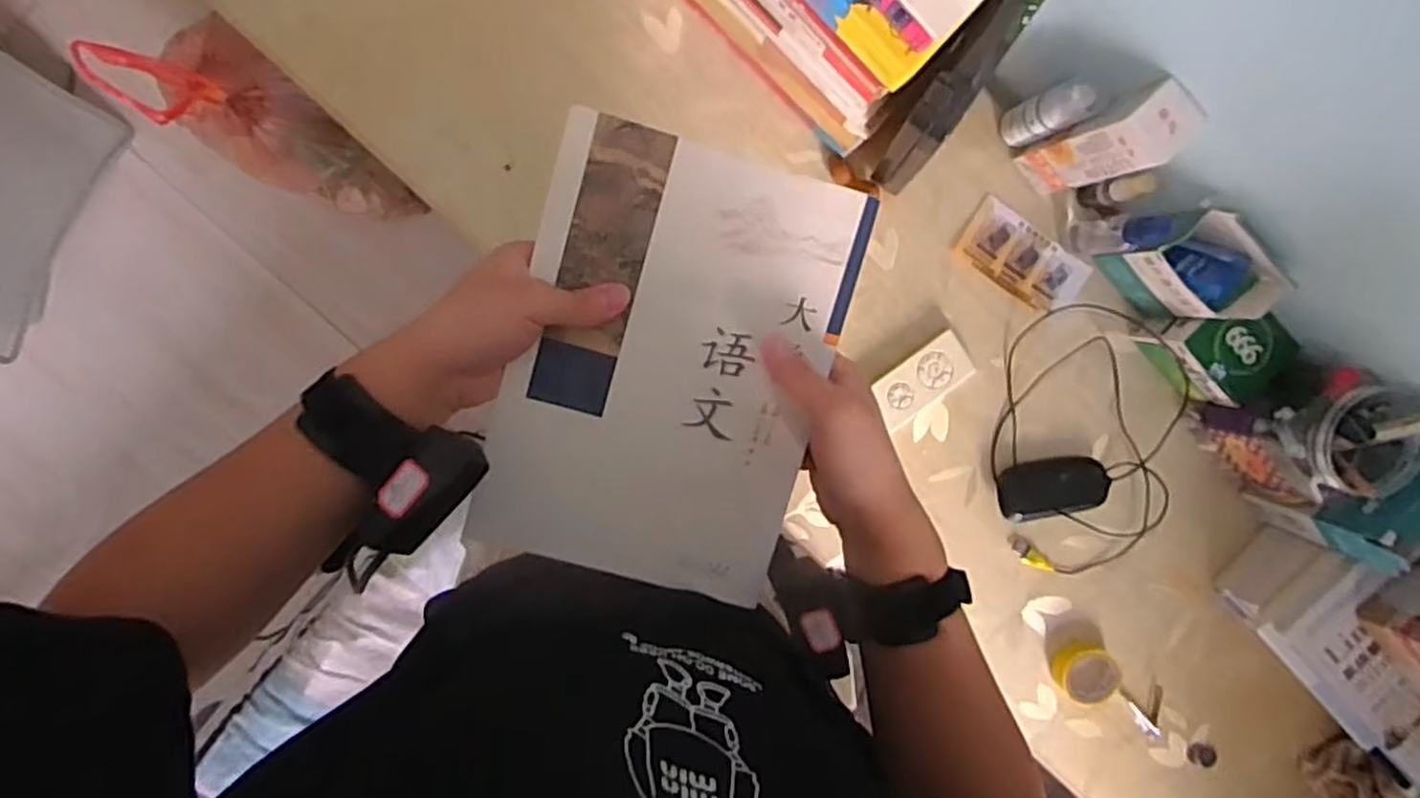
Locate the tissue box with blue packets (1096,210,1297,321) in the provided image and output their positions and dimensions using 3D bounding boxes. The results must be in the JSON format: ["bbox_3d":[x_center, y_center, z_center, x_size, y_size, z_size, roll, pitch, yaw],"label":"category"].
[{"bbox_3d":[0.415,-0.115,0.673,0.101,0.128,0.056,43,93,-9],"label":"tissue box with blue packets"}]

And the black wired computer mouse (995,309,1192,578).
[{"bbox_3d":[0.368,0.047,0.737,0.173,0.051,0.261,7,98,-5],"label":"black wired computer mouse"}]

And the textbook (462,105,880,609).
[{"bbox_3d":[-0.023,-0.016,0.449,0.177,0.007,0.254,14,97,-6],"label":"textbook"}]

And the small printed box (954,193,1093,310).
[{"bbox_3d":[0.297,-0.132,0.730,0.127,0.008,0.063,32,95,-8],"label":"small printed box"}]

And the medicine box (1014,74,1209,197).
[{"bbox_3d":[0.317,-0.204,0.622,0.047,0.191,0.047,-41,99,2],"label":"medicine box"}]

